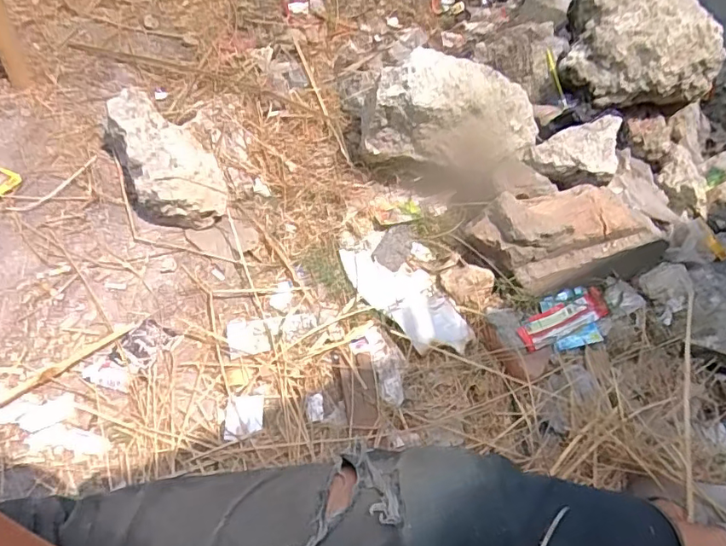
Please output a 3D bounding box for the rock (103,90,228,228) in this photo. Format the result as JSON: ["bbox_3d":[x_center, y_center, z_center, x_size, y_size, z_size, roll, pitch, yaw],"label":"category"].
[{"bbox_3d":[-0.377,-0.214,1.006,0.183,0.125,0.266,-15,59,-21],"label":"rock"}]

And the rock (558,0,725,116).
[{"bbox_3d":[0.635,-0.537,1.203,0.309,0.181,0.355,19,54,0],"label":"rock"}]

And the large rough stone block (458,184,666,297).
[{"bbox_3d":[0.382,-0.064,0.982,0.352,0.124,0.154,-6,58,-17],"label":"large rough stone block"}]

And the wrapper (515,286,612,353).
[{"bbox_3d":[0.356,0.083,0.959,0.207,0.032,0.068,-19,63,-24],"label":"wrapper"}]

